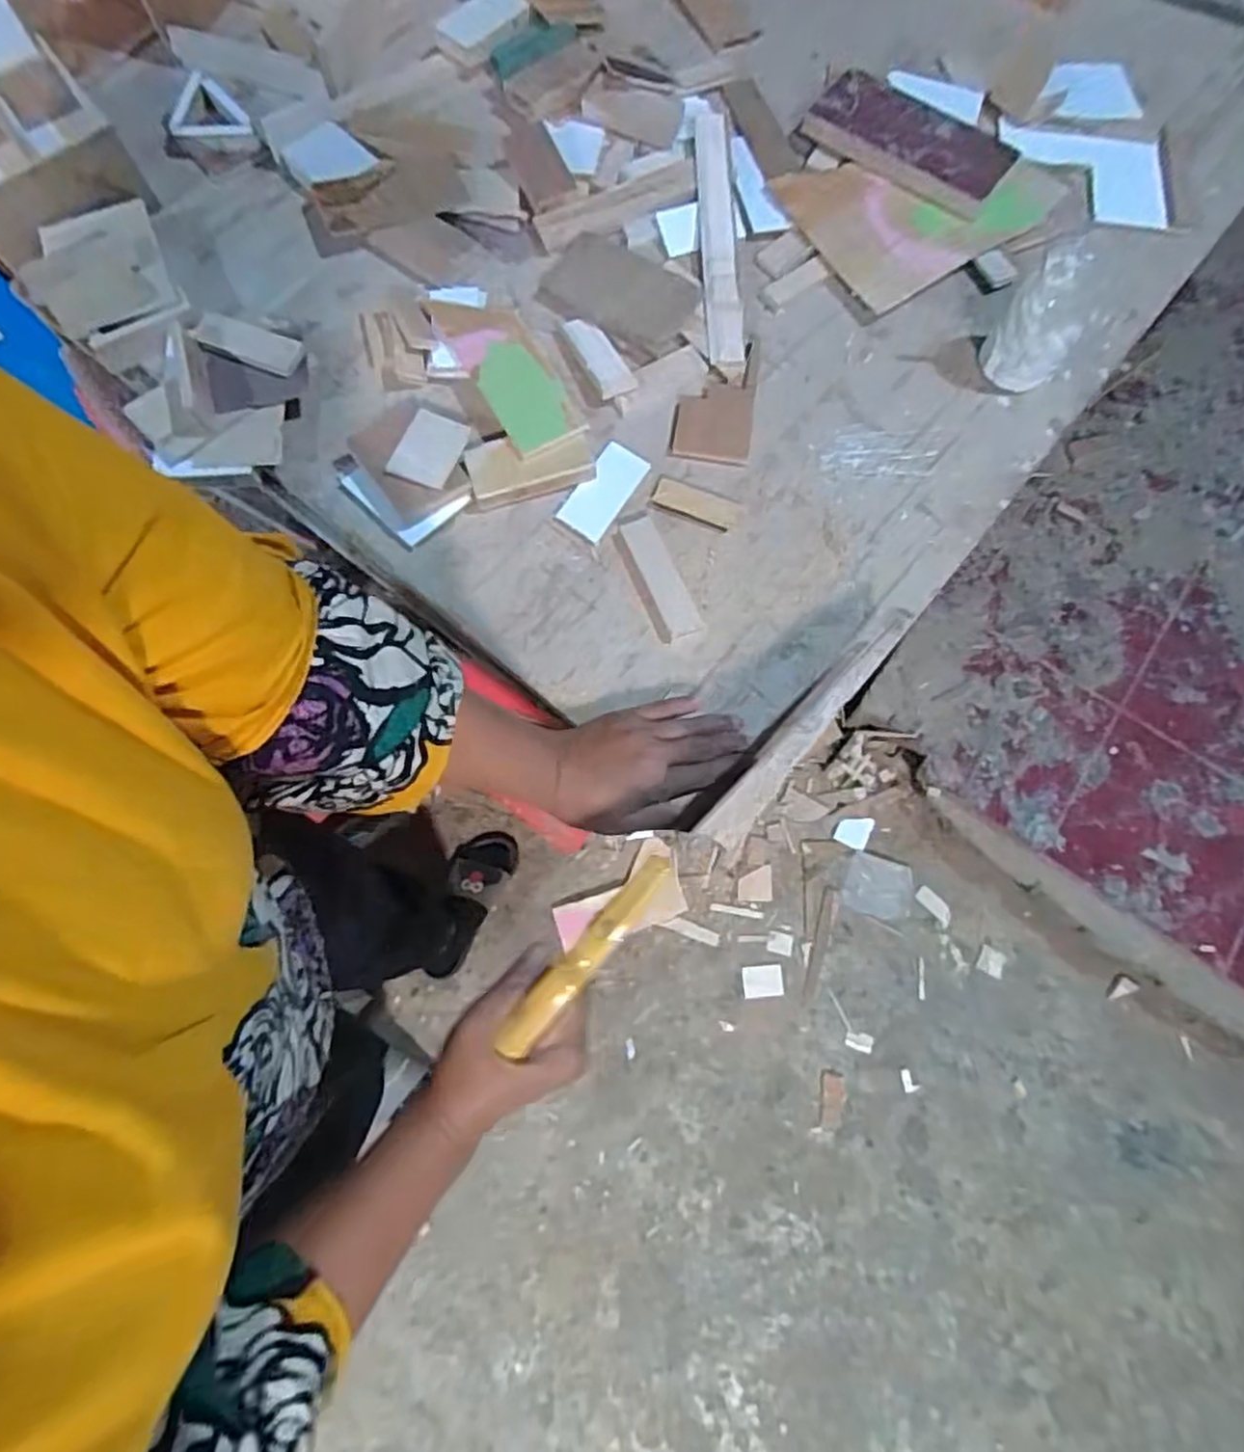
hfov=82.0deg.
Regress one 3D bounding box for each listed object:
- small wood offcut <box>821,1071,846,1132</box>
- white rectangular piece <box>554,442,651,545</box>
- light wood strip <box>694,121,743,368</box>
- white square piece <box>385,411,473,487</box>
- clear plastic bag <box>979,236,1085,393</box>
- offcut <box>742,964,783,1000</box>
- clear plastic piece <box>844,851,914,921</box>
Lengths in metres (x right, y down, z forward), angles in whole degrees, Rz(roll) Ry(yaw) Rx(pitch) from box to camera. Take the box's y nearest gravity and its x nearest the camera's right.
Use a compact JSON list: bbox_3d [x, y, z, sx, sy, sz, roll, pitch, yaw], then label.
[{"bbox_3d":[0.336,0.597,1.139,0.036,0.005,0.085,6,72,0],"label":"small wood offcut"},{"bbox_3d":[-0.015,-0.199,0.607,0.045,0.005,0.088,32,77,9],"label":"white rectangular piece"},{"bbox_3d":[0.091,-0.464,0.675,0.035,0.017,0.281,-2,74,1],"label":"light wood strip"},{"bbox_3d":[-0.157,-0.227,0.584,0.045,0.010,0.067,24,76,-12],"label":"white square piece"},{"bbox_3d":[0.364,-0.347,0.621,0.065,0.088,0.074,34,78,6],"label":"clear plastic bag"},{"bbox_3d":[0.232,0.422,1.181,0.066,0.005,0.050,-4,73,-3],"label":"offcut"},{"bbox_3d":[0.440,0.276,1.220,0.116,0.006,0.098,16,73,4],"label":"clear plastic piece"}]

